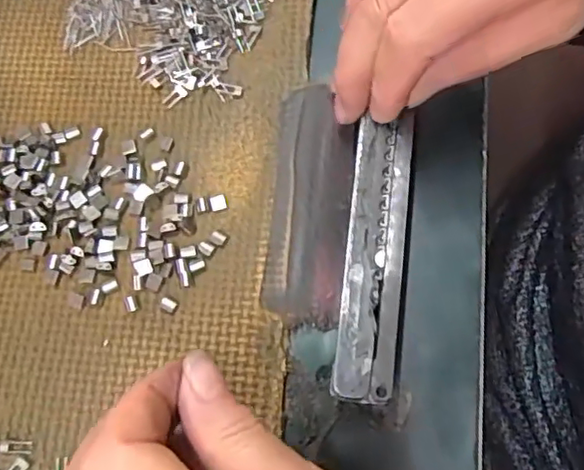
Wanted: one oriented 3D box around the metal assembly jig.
[{"bbox_3d":[0.031,0.007,0.223,0.021,0.004,0.109,7,74,3],"label":"metal assembly jig"}]

